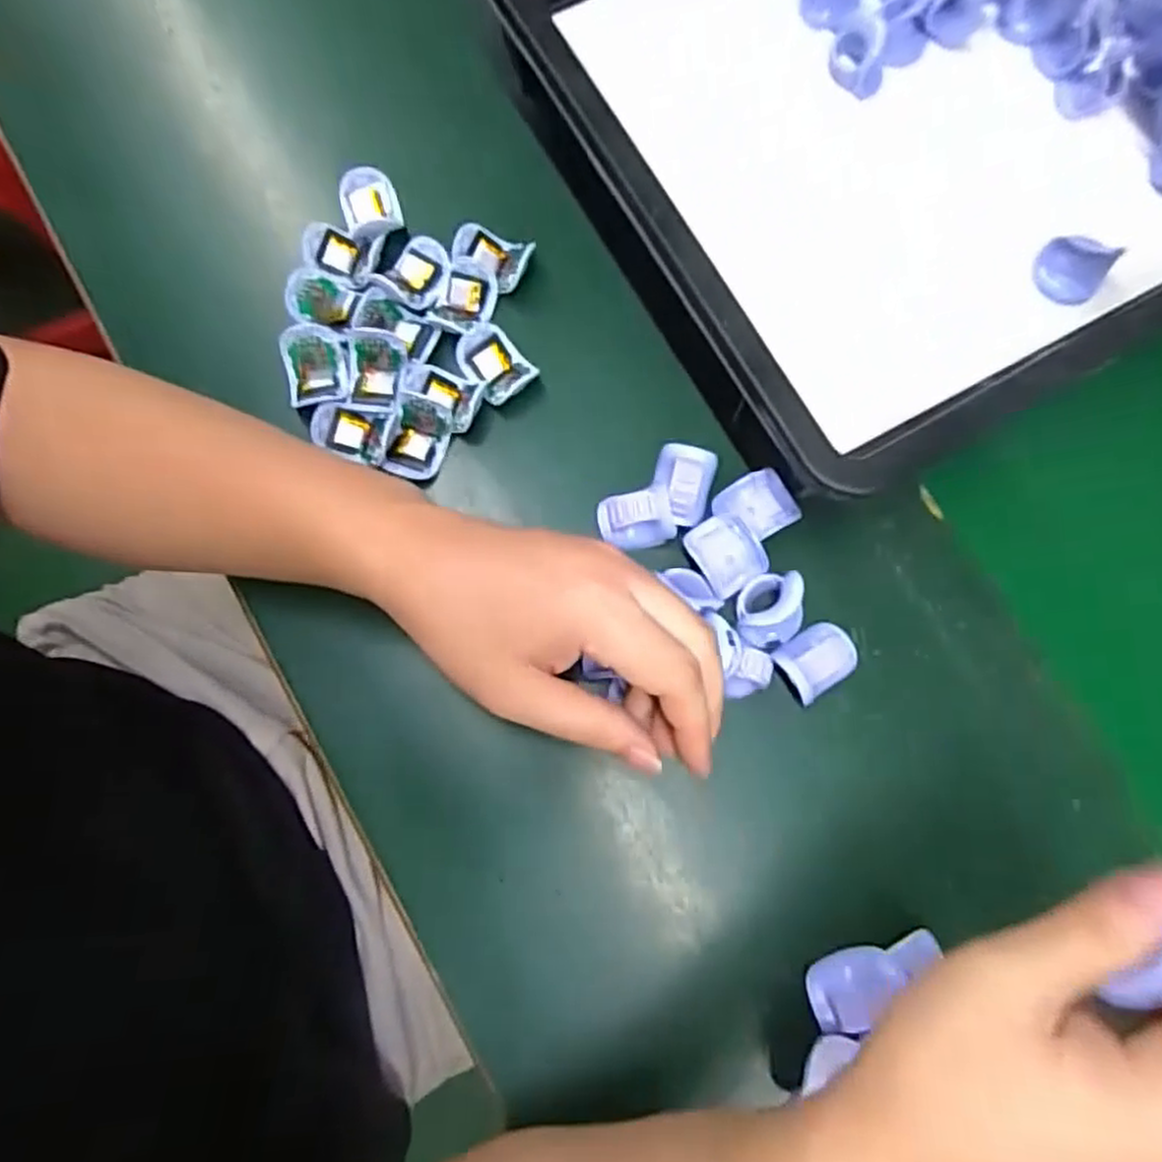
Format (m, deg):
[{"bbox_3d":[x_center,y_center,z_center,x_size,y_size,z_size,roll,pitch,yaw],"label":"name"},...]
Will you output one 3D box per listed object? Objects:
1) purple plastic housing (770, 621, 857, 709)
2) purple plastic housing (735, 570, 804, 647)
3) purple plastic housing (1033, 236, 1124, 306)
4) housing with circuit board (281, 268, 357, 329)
[{"bbox_3d":[0.114,0.038,0.364,0.040,0.023,0.028,-34,82,-7],"label":"purple plastic housing"},{"bbox_3d":[0.092,0.015,0.373,0.034,0.026,0.033,-10,80,-3],"label":"purple plastic housing"},{"bbox_3d":[0.263,-0.166,0.404,0.034,0.031,0.017,18,80,3],"label":"purple plastic housing"},{"bbox_3d":[-0.137,-0.150,0.399,0.036,0.014,0.030,18,80,3],"label":"housing with circuit board"}]

